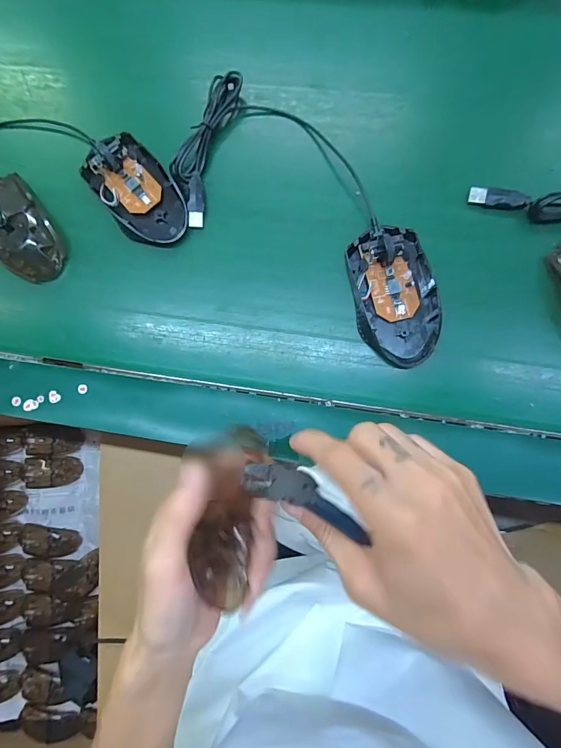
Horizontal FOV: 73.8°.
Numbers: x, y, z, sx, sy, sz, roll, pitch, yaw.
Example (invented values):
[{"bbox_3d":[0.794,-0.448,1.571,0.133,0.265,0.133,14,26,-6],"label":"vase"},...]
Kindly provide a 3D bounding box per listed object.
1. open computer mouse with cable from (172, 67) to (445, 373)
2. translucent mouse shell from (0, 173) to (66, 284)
[{"bbox_3d":[0.030,-0.136,0.312,0.282,0.027,0.130,36,88,6],"label":"open computer mouse with cable"},{"bbox_3d":[-0.236,-0.132,0.333,0.057,0.032,0.102,-41,84,0],"label":"translucent mouse shell"}]

